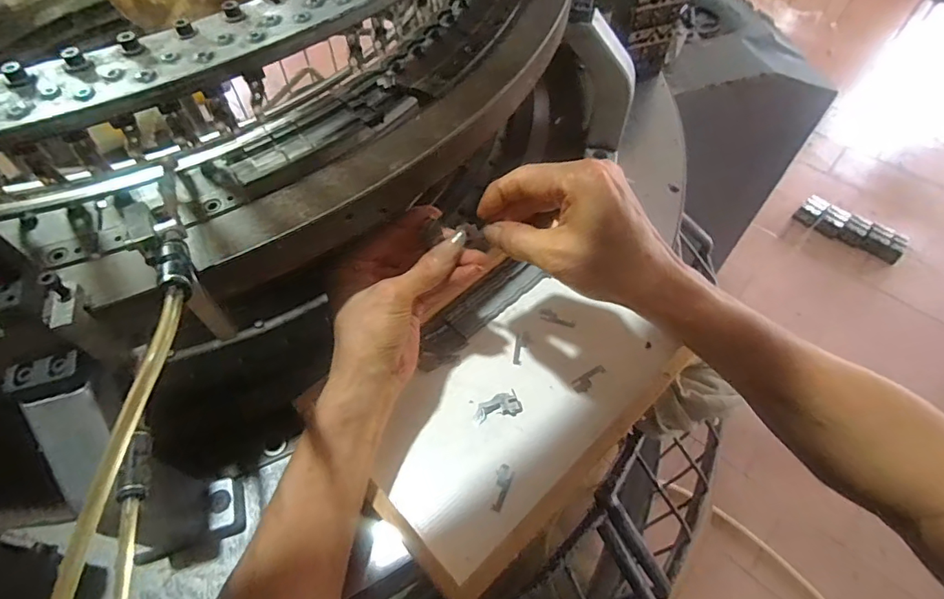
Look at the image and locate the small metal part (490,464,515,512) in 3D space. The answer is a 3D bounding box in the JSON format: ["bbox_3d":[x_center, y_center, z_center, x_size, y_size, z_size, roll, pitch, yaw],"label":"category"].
[{"bbox_3d":[0.022,0.145,0.389,0.013,0.005,0.035,21,60,13],"label":"small metal part"}]

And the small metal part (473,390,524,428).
[{"bbox_3d":[0.021,0.091,0.417,0.041,0.008,0.020,-20,60,-12],"label":"small metal part"}]

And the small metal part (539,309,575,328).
[{"bbox_3d":[0.080,0.017,0.468,0.035,0.005,0.009,12,58,8],"label":"small metal part"}]

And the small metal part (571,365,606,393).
[{"bbox_3d":[0.103,0.069,0.436,0.033,0.007,0.015,-24,61,-14],"label":"small metal part"}]

